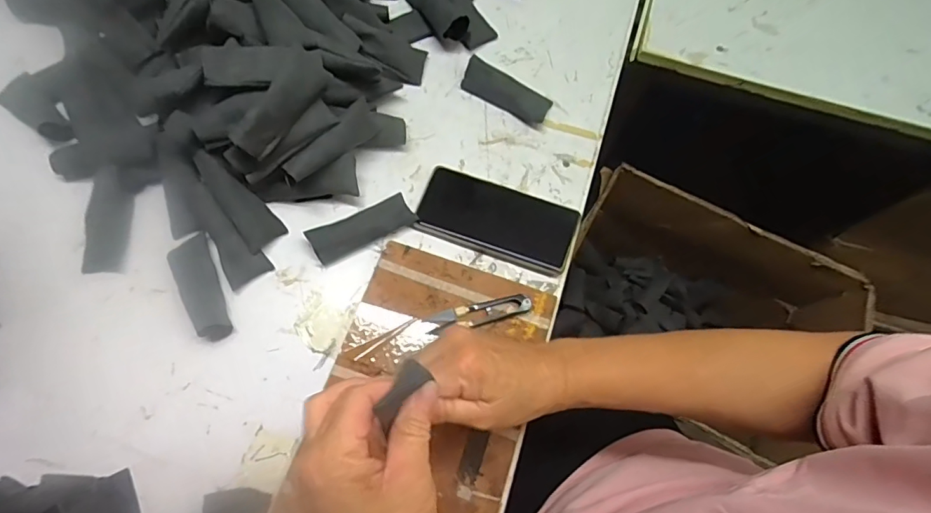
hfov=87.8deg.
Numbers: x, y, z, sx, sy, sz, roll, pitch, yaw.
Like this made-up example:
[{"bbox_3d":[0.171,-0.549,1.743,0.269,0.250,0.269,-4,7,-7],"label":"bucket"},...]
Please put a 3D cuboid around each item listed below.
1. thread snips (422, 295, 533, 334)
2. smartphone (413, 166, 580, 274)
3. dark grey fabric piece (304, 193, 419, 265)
[{"bbox_3d":[0.013,0.053,0.456,0.100,0.010,0.020,-12,71,-5],"label":"thread snips"},{"bbox_3d":[0.032,-0.040,0.492,0.155,0.017,0.075,19,71,5],"label":"smartphone"},{"bbox_3d":[-0.103,-0.030,0.487,0.103,0.024,0.035,-29,74,-11],"label":"dark grey fabric piece"}]

